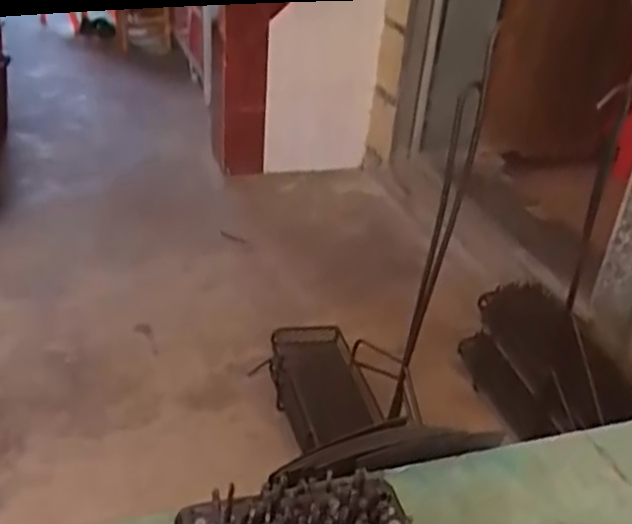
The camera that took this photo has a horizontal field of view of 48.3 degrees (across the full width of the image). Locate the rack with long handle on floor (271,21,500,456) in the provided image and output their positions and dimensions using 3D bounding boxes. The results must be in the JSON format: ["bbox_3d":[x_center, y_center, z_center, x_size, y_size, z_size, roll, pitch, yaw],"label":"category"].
[{"bbox_3d":[0.077,0.075,1.279,0.260,0.801,0.243,-2,31,-11],"label":"rack with long handle on floor"}]

